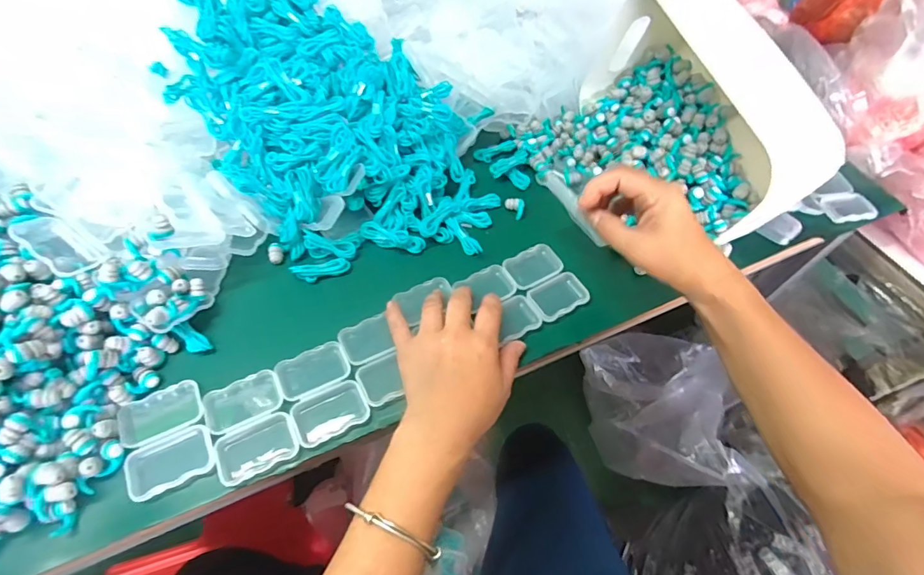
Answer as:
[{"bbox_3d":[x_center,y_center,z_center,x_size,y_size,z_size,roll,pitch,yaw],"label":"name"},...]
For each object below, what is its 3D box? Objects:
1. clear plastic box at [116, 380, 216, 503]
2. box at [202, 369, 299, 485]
[{"bbox_3d":[-0.215,0.111,0.337,0.055,0.015,0.074,-21,61,-18],"label":"clear plastic box"},{"bbox_3d":[-0.160,0.107,0.353,0.055,0.022,0.075,-23,62,-19],"label":"box"}]

